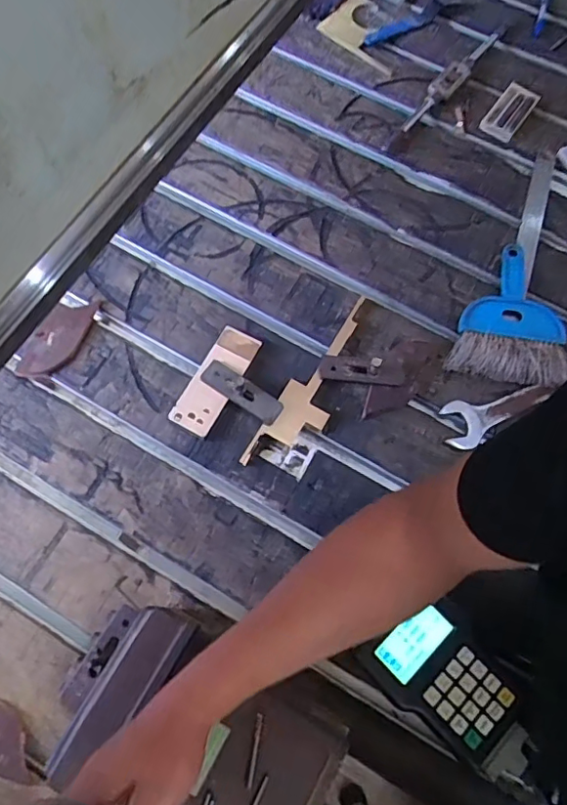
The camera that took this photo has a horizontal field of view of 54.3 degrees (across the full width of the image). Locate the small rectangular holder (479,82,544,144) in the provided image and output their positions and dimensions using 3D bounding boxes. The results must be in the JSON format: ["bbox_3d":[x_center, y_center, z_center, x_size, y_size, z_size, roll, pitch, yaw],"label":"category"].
[{"bbox_3d":[0.335,-0.431,0.815,0.050,0.013,0.112,36,73,10],"label":"small rectangular holder"}]

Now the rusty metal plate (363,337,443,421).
[{"bbox_3d":[0.139,-0.028,0.642,0.054,0.014,0.119,30,72,8],"label":"rusty metal plate"}]

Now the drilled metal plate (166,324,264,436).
[{"bbox_3d":[-0.077,-0.025,0.635,0.047,0.018,0.131,28,72,8],"label":"drilled metal plate"}]

